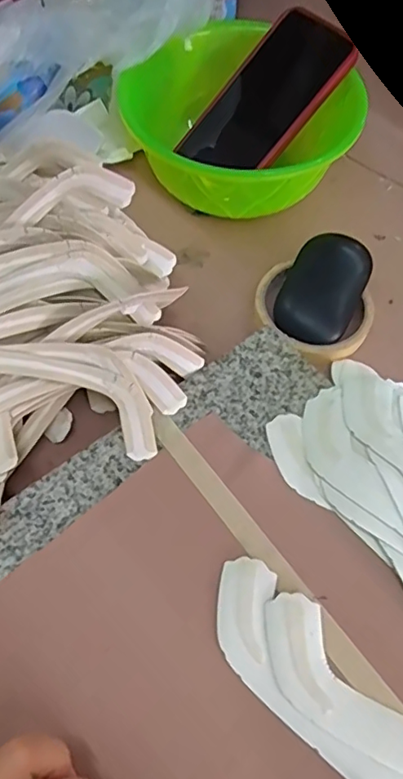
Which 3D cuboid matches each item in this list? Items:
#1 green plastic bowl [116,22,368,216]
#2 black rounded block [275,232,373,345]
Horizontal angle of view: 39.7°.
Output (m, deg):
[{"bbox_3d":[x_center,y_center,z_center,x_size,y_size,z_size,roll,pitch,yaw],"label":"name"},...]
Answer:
[{"bbox_3d":[0.036,-0.211,0.462,0.155,0.086,0.162,1,60,-2],"label":"green plastic bowl"},{"bbox_3d":[0.092,-0.075,0.426,0.055,0.020,0.093,22,78,7],"label":"black rounded block"}]

